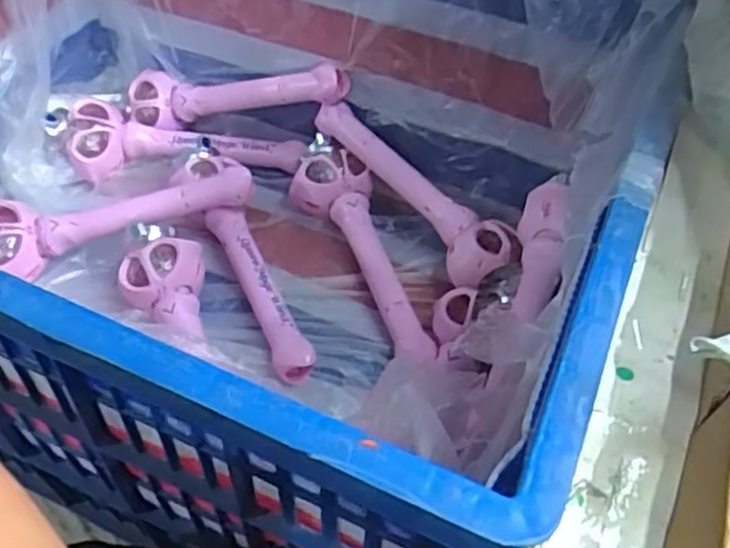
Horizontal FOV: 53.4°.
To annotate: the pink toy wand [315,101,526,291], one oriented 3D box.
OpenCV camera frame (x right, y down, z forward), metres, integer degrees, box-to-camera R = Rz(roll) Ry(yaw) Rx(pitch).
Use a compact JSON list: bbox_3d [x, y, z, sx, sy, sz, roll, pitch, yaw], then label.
[{"bbox_3d":[0.054,-0.102,0.895,0.315,0.056,0.069,43,60,13],"label":"pink toy wand"}]

